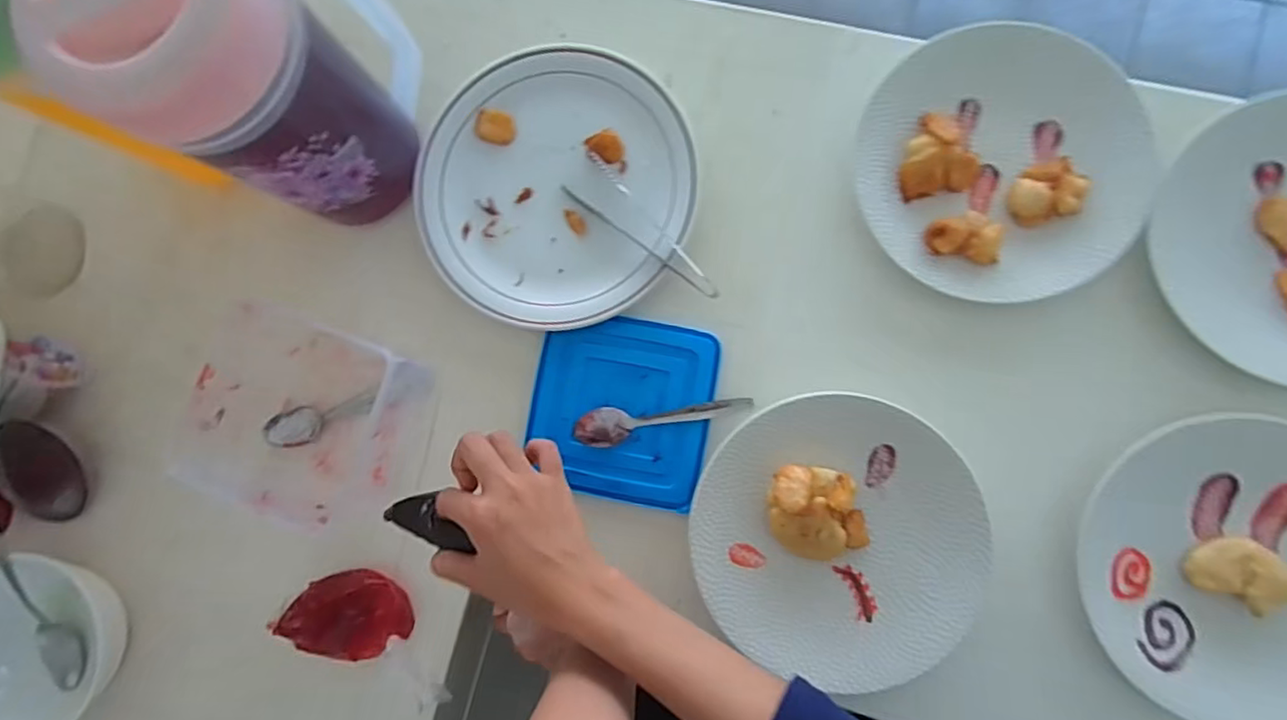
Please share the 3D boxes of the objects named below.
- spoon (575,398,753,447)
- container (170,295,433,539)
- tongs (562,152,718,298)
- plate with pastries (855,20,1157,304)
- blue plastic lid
[{"bbox_3d":[0.014,0.046,0.472,0.132,0.008,0.028,-6,85,7],"label":"spoon"},{"bbox_3d":[-0.247,0.048,0.468,0.135,0.078,0.143,16,89,9],"label":"container"},{"bbox_3d":[-0.001,-0.098,0.473,0.149,0.022,0.035,45,93,8],"label":"tongs"},{"bbox_3d":[0.256,-0.144,0.454,0.186,0.027,0.199,0,86,8],"label":"plate with pastries"},{"bbox_3d":[-0.018,0.037,0.481,0.134,0.008,0.136,9,88,8],"label":"blue plastic lid"}]

